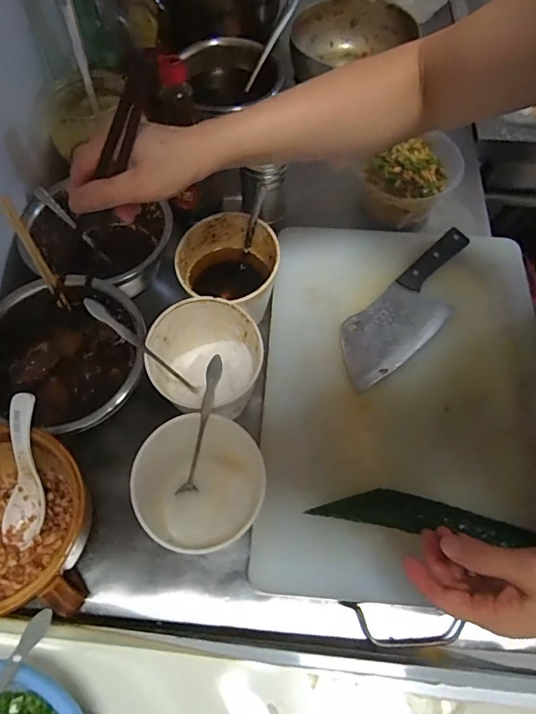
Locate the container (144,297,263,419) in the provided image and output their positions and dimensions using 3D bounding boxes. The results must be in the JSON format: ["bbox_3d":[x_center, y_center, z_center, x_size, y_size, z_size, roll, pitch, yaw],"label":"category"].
[{"bbox_3d":[-0.060,0.007,0.502,0.112,0.093,0.100,31,65,17],"label":"container"}]

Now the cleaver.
[{"bbox_3d":[0.174,-0.061,0.566,0.238,0.029,0.080,-39,67,-19],"label":"cleaver"}]

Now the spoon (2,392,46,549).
[{"bbox_3d":[-0.218,0.101,0.421,0.033,0.138,0.026,7,16,5],"label":"spoon"}]

